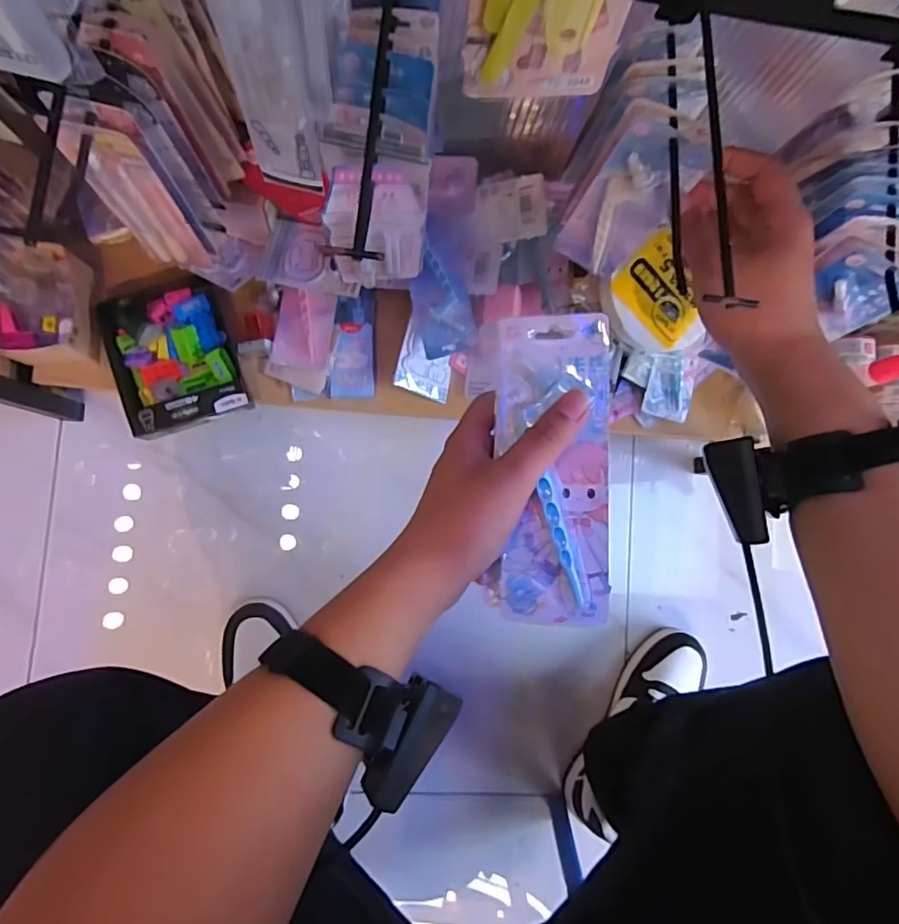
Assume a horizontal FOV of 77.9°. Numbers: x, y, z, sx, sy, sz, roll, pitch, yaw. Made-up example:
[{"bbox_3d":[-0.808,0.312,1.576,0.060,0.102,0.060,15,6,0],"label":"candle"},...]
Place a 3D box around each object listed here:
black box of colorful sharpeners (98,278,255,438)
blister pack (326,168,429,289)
[{"bbox_3d":[-0.315,-0.124,0.638,0.129,0.044,0.171,-17,87,-7],"label":"black box of colorful sharpeners"},{"bbox_3d":[-0.055,-0.170,0.428,0.071,0.165,0.023,1,85,-6],"label":"blister pack"}]

